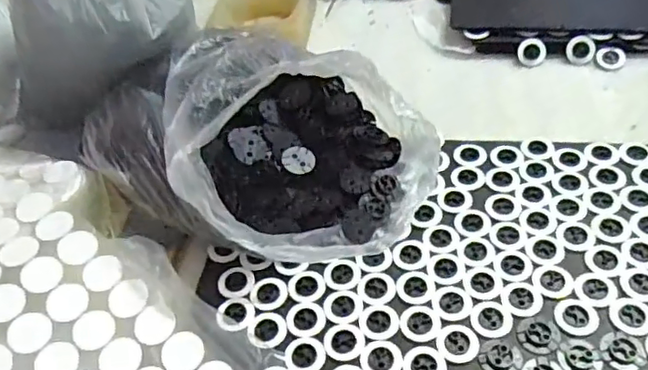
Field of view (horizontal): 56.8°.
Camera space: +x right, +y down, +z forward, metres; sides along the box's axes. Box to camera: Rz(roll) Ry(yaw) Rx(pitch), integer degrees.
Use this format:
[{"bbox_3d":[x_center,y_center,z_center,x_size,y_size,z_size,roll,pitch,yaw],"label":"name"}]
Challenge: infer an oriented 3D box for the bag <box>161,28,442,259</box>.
[{"bbox_3d":[-0.020,-0.046,0.484,0.198,0.131,0.190,-12,47,-5],"label":"bag"}]

